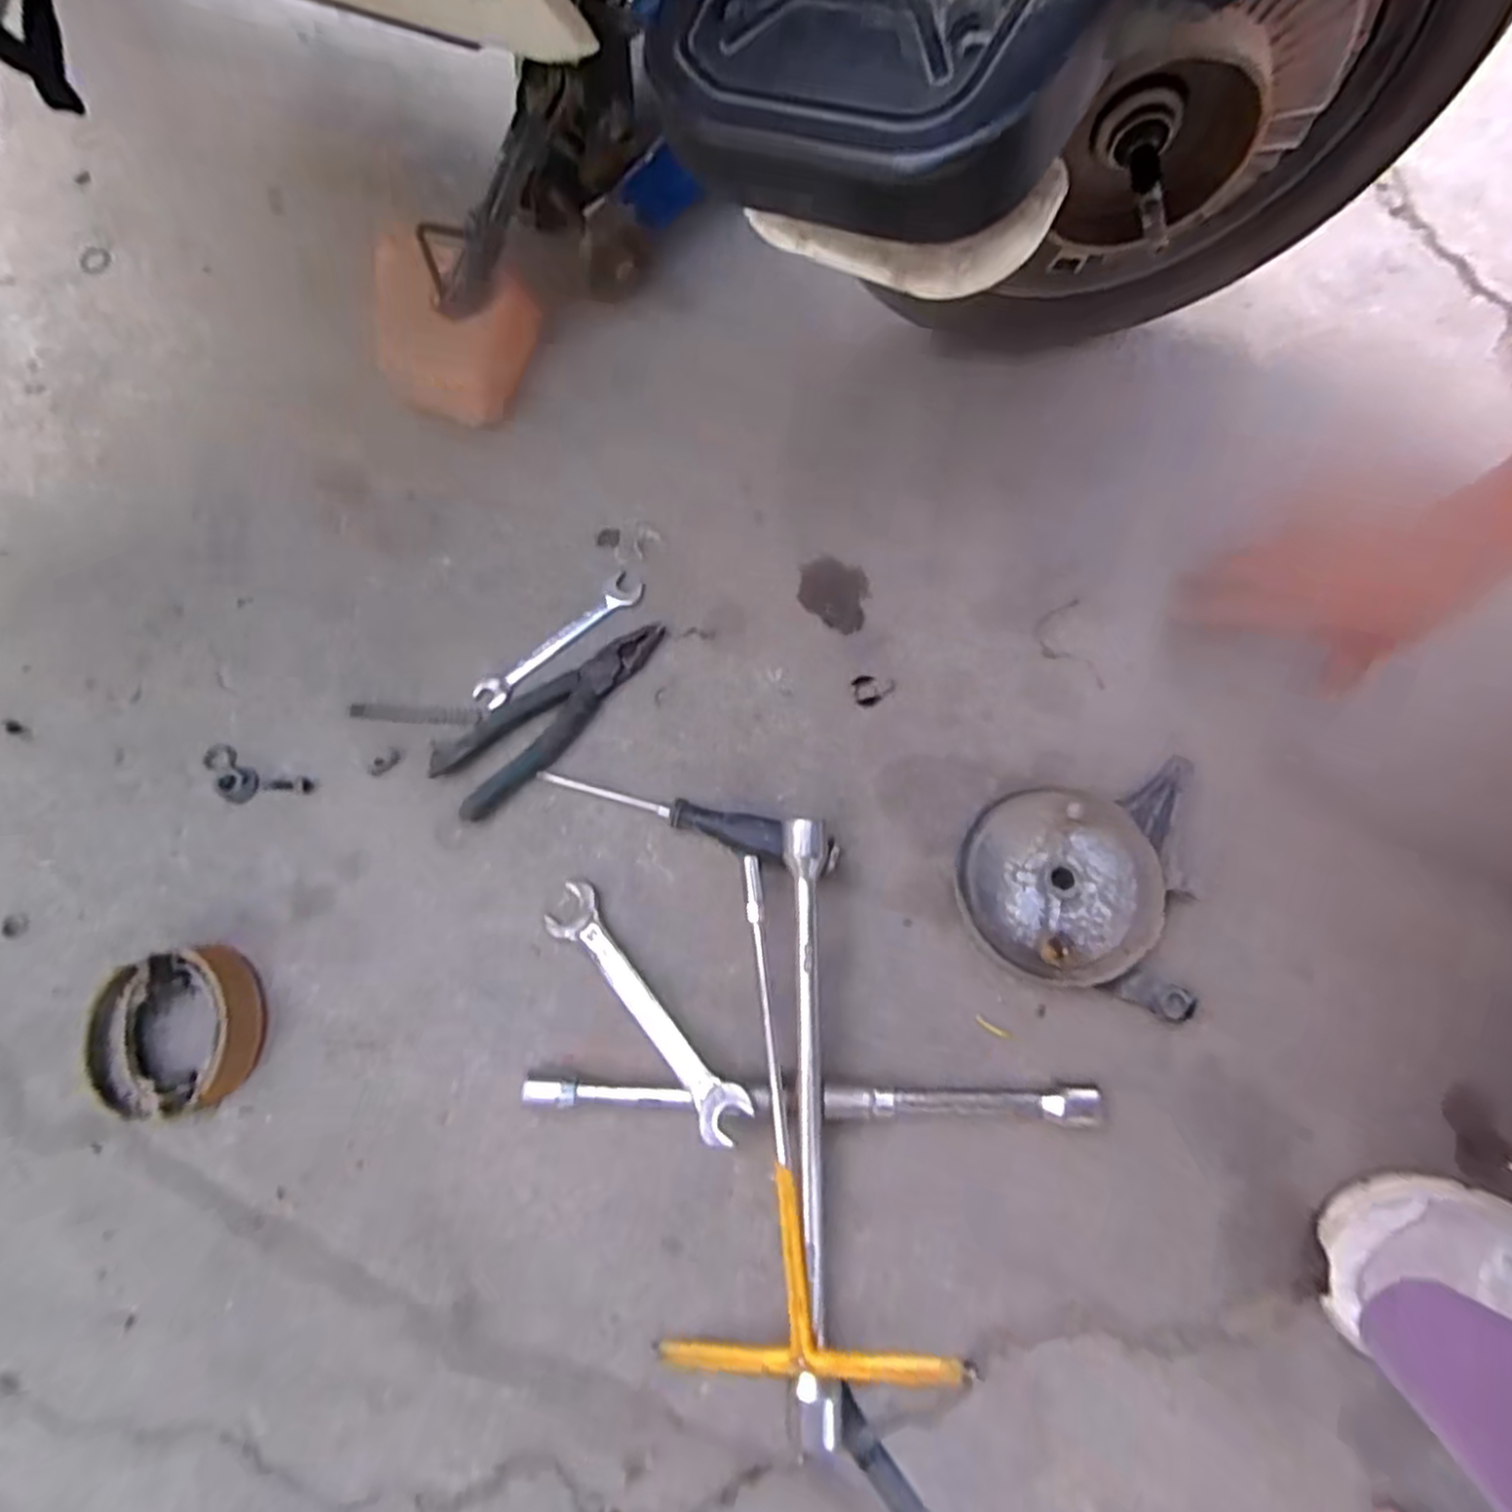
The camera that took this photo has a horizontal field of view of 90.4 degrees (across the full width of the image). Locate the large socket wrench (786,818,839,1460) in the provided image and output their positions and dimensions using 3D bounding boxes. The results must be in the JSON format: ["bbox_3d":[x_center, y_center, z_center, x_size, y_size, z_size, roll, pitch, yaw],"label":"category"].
[{"bbox_3d":[0.033,0.215,0.450,0.022,0.037,0.349,-1,77,1],"label":"large socket wrench"}]

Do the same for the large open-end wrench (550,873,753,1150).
[{"bbox_3d":[-0.072,0.158,0.478,0.036,0.006,0.187,-39,69,-15],"label":"large open-end wrench"}]

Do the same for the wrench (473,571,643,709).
[{"bbox_3d":[-0.147,-0.086,0.558,0.144,0.007,0.028,-42,79,-8],"label":"wrench"}]

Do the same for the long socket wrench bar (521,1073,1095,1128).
[{"bbox_3d":[0.033,0.211,0.467,0.353,0.025,0.022,1,77,2],"label":"long socket wrench bar"}]

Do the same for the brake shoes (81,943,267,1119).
[{"bbox_3d":[-0.380,0.180,0.488,0.107,0.029,0.099,-20,77,-3],"label":"brake shoes"}]

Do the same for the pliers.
[{"bbox_3d":[-0.144,-0.034,0.539,0.185,0.021,0.057,-40,79,-8],"label":"pliers"}]

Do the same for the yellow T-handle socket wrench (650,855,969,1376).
[{"bbox_3d":[0.007,0.206,0.447,0.165,0.050,0.288,-9,77,-1],"label":"yellow T-handle socket wrench"}]

